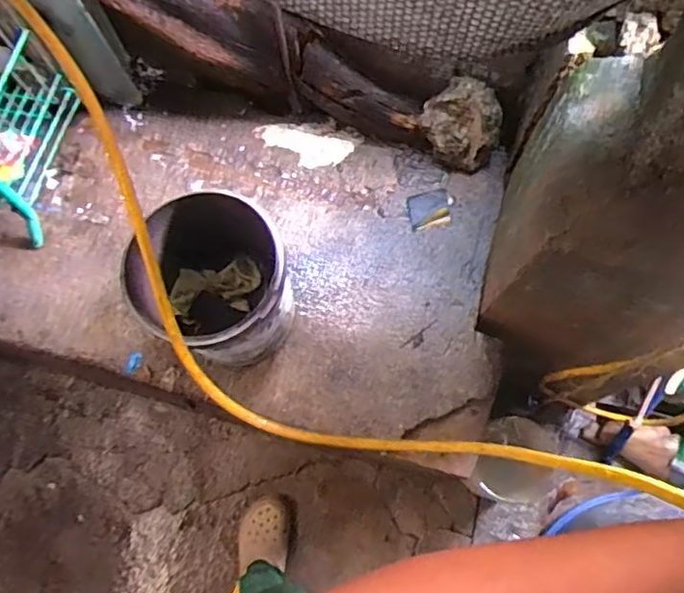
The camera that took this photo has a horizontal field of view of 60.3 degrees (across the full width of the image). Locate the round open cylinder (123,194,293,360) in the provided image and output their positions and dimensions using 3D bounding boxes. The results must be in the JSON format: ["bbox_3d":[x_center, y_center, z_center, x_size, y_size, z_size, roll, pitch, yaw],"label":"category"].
[{"bbox_3d":[-0.197,-0.011,0.928,0.213,0.263,0.225,0,71,1],"label":"round open cylinder"}]

